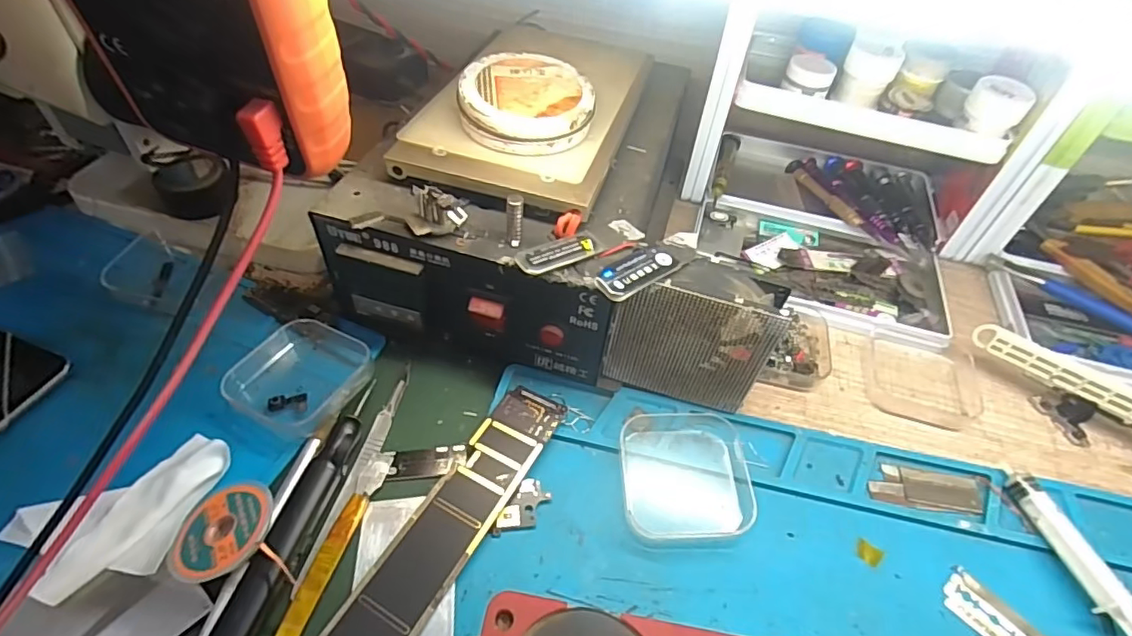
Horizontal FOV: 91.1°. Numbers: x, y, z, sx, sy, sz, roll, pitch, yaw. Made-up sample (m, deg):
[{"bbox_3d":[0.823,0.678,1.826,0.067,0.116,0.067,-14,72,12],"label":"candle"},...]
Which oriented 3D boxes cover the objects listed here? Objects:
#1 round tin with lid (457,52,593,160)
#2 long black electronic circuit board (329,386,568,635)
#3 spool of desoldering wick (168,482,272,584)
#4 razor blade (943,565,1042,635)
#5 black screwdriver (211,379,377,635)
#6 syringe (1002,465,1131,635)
[{"bbox_3d":[-0.021,-0.119,0.309,0.071,0.025,0.069,3,48,-3],"label":"round tin with lid"},{"bbox_3d":[-0.064,0.111,0.252,0.034,0.006,0.203,26,52,16],"label":"long black electronic circuit board"},{"bbox_3d":[-0.152,0.095,0.247,0.041,0.006,0.041,-7,45,7],"label":"spool of desoldering wick"},{"bbox_3d":[0.196,0.138,0.254,0.023,0.004,0.043,-30,58,-27],"label":"razor blade"},{"bbox_3d":[-0.123,0.091,0.258,0.015,0.014,0.141,13,50,6],"label":"black screwdriver"},{"bbox_3d":[0.243,0.112,0.267,0.012,0.016,0.084,-7,51,-11],"label":"syringe"}]

